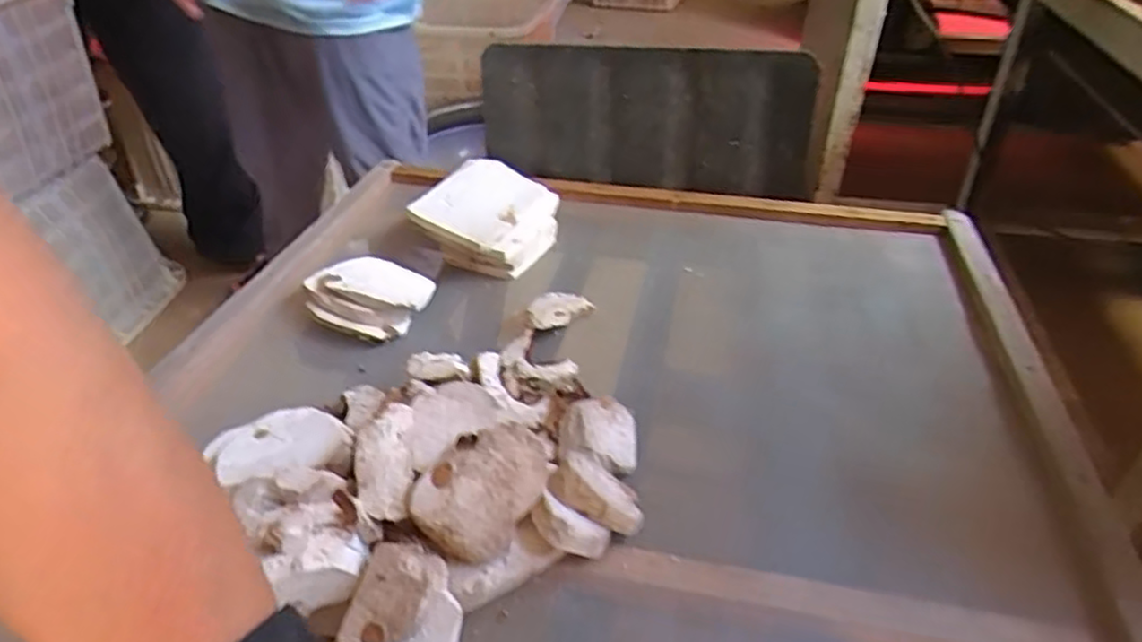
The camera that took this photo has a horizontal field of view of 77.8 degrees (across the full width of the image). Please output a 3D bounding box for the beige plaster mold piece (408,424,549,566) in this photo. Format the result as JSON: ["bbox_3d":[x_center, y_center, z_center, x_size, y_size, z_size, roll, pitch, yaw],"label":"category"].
[{"bbox_3d":[-0.052,0.098,0.420,0.062,0.021,0.081,34,65,3],"label":"beige plaster mold piece"}]

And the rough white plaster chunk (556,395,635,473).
[{"bbox_3d":[0.019,0.083,0.507,0.056,0.027,0.056,20,48,-14],"label":"rough white plaster chunk"}]

